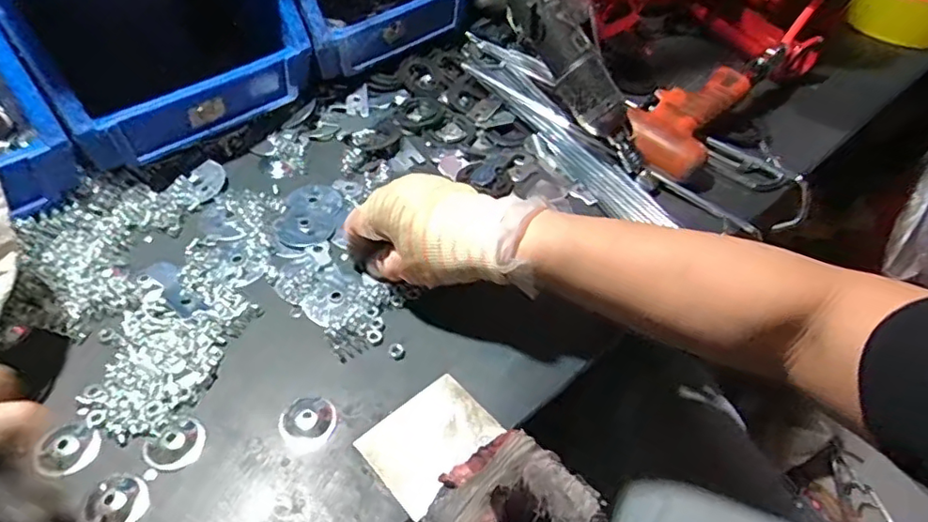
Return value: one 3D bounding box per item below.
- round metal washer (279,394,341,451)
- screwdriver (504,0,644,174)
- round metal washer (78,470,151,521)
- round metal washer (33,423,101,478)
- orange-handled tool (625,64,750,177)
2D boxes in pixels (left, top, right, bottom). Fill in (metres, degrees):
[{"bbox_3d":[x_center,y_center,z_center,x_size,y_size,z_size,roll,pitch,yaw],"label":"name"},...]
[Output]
[{"bbox_3d":[-0.096,0.098,0.359,0.034,0.004,0.033,3,49,-3],"label":"round metal washer"},{"bbox_3d":[0.078,-0.176,0.483,0.043,0.046,0.239,-37,96,-31],"label":"screwdriver"},{"bbox_3d":[-0.194,0.133,0.321,0.035,0.007,0.032,3,49,-3],"label":"round metal washer"},{"bbox_3d":[-0.229,0.109,0.337,0.036,0.004,0.029,7,54,4],"label":"round metal washer"},{"bbox_3d":[0.203,-0.131,0.542,0.074,0.050,0.137,30,53,19],"label":"orange-handled tool"}]

